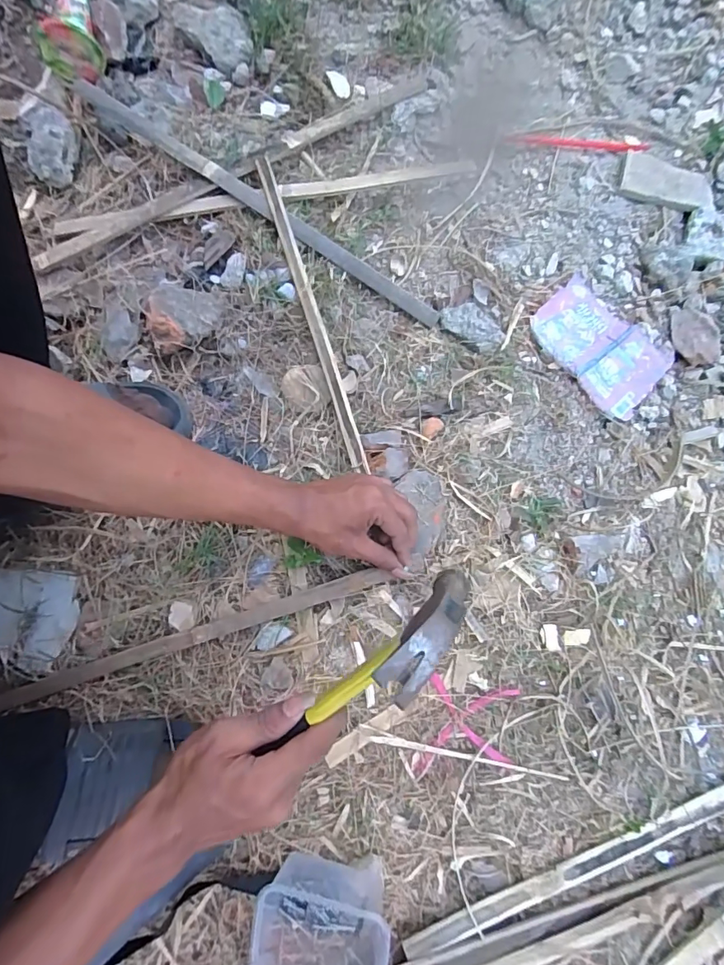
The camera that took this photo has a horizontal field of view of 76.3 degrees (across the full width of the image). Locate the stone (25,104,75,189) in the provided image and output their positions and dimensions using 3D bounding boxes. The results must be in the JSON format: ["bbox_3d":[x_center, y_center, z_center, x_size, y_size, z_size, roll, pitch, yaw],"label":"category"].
[{"bbox_3d":[-0.391,-0.426,0.579,0.057,0.033,0.110,-20,80,-1],"label":"stone"}]

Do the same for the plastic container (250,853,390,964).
[{"bbox_3d":[-0.035,0.380,0.390,0.111,0.043,0.105,3,77,-2],"label":"plastic container"}]

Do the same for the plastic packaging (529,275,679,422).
[{"bbox_3d":[0.273,-0.159,0.532,0.153,0.013,0.115,40,81,7],"label":"plastic packaging"}]

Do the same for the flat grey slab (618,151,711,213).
[{"bbox_3d":[0.376,-0.373,0.571,0.108,0.006,0.062,22,79,4],"label":"flat grey slab"}]

